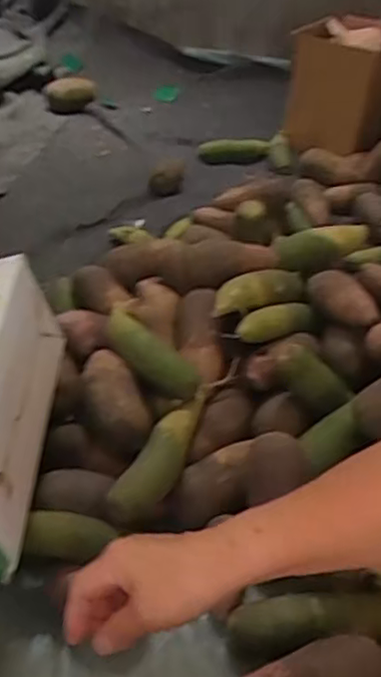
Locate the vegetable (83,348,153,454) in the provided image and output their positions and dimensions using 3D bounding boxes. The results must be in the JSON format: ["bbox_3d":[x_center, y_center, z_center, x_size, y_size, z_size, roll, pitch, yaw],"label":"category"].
[{"bbox_3d":[-0.102,0.075,0.807,0.073,0.057,0.151,-9,43,-17],"label":"vegetable"}]

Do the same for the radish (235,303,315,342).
[{"bbox_3d":[0.121,-0.026,0.886,0.127,0.040,0.044,-16,45,-24],"label":"radish"}]

